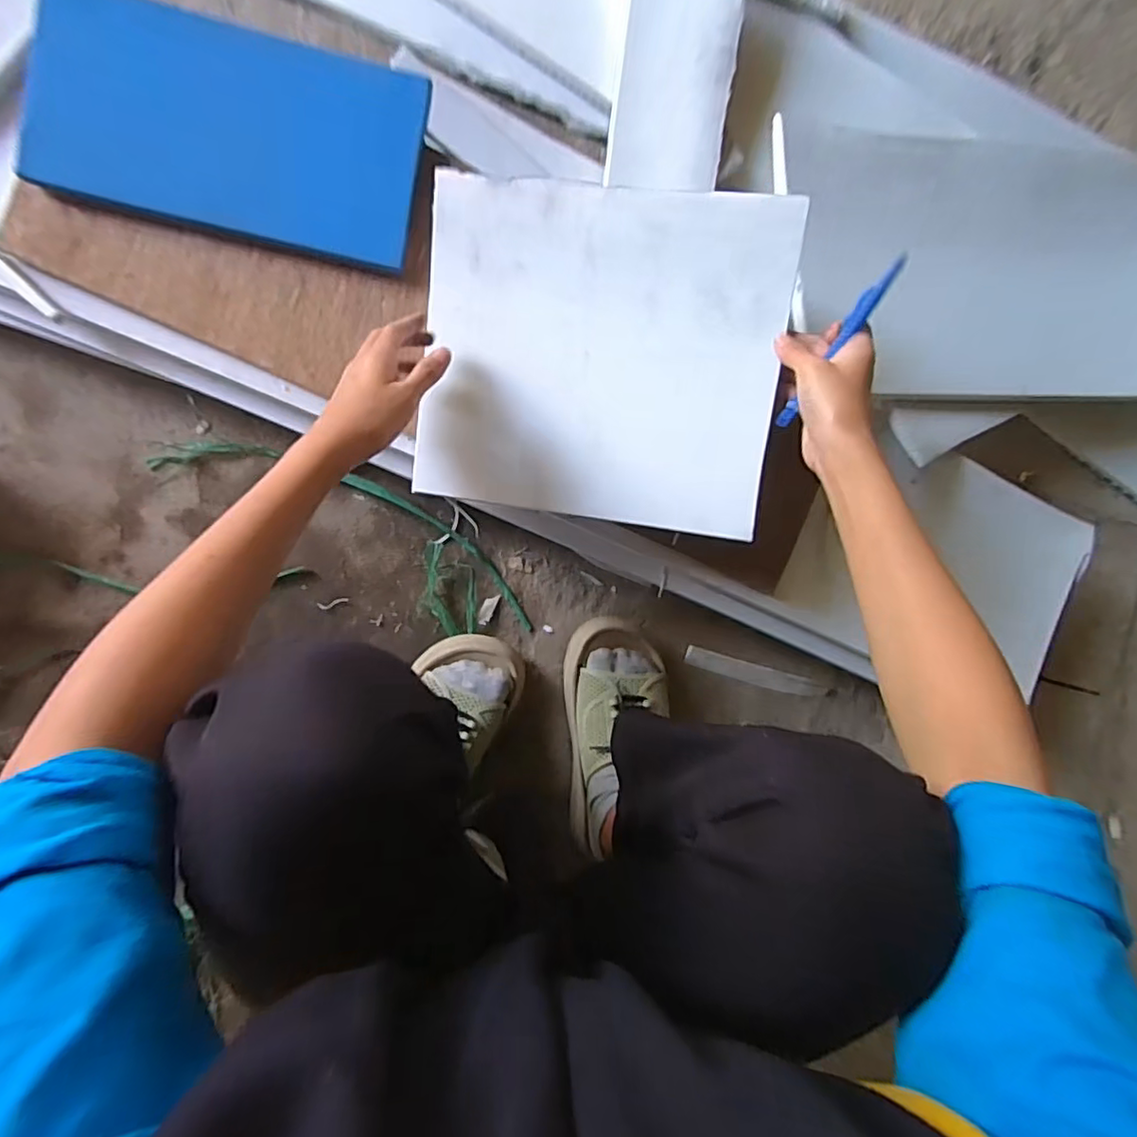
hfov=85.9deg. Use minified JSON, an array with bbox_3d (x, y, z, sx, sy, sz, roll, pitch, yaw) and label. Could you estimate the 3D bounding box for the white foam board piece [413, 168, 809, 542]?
[{"bbox_3d":[0.023,-0.167,0.484,0.277,0.012,0.248,9,100,7],"label":"white foam board piece"}]

